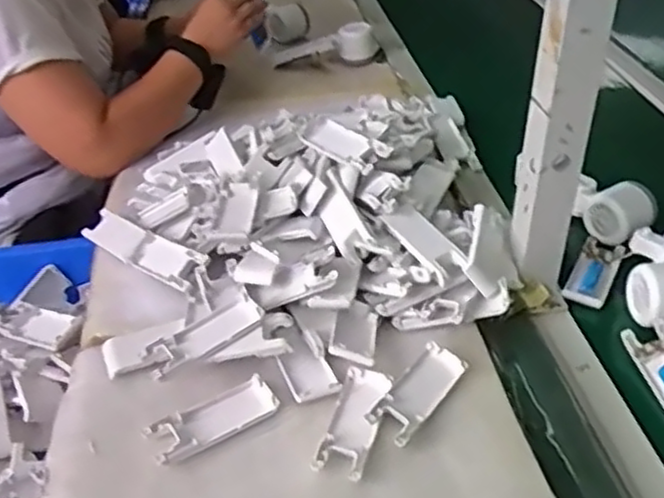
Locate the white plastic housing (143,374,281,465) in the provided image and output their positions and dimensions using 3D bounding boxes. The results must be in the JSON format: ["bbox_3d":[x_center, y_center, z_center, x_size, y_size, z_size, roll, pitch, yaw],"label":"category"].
[{"bbox_3d":[-0.093,0.134,0.561,0.101,0.010,0.038,-24,43,-26],"label":"white plastic housing"}]

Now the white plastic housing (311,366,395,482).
[{"bbox_3d":[0.018,0.135,0.560,0.038,0.009,0.100,10,39,15],"label":"white plastic housing"}]

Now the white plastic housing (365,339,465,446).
[{"bbox_3d":[0.071,0.117,0.578,0.036,0.014,0.100,24,45,29],"label":"white plastic housing"}]

